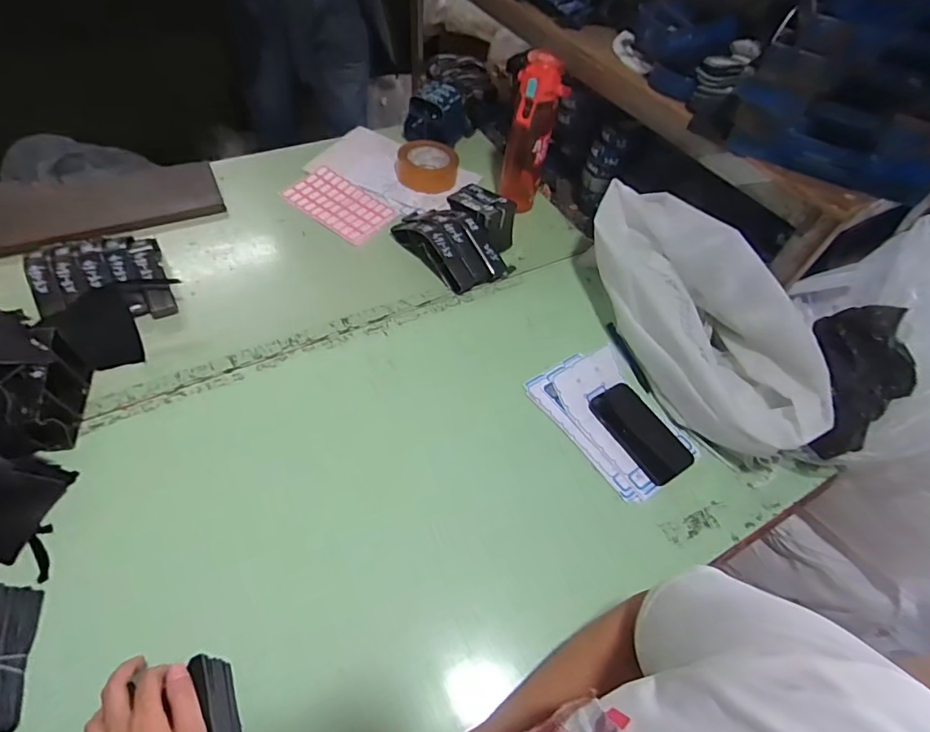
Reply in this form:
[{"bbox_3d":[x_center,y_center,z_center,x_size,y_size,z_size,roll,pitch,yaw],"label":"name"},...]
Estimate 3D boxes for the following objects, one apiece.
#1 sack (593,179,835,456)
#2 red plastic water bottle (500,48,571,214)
[{"bbox_3d":[0.333,-0.071,0.720,0.147,0.177,0.427,-17,57,-18],"label":"sack"},{"bbox_3d":[0.122,-0.410,0.887,0.082,0.271,0.064,-17,59,-16],"label":"red plastic water bottle"}]

